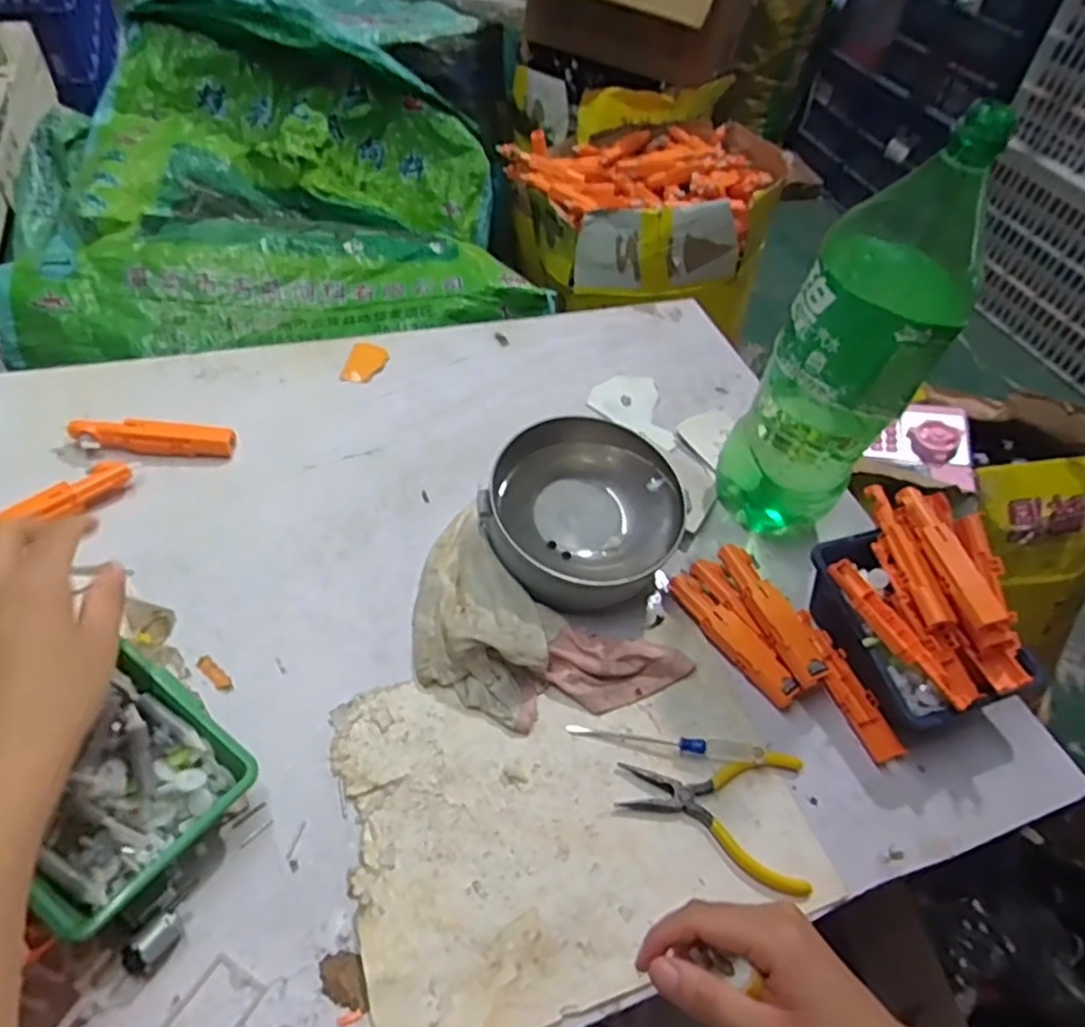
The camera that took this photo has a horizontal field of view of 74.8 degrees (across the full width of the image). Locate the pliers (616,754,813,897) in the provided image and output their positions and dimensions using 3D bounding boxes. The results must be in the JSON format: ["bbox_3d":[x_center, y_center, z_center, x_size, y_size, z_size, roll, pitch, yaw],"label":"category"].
[{"bbox_3d":[0.109,0.187,0.451,0.118,0.010,0.083,9,49,2],"label":"pliers"}]

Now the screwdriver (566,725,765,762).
[{"bbox_3d":[0.081,0.151,0.473,0.127,0.011,0.011,9,49,2],"label":"screwdriver"}]

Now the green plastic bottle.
[{"bbox_3d":[0.227,-0.120,0.521,0.105,0.317,0.110,30,53,20],"label":"green plastic bottle"}]

